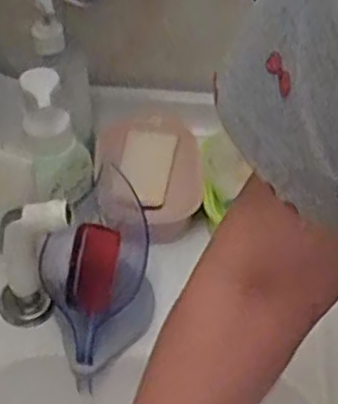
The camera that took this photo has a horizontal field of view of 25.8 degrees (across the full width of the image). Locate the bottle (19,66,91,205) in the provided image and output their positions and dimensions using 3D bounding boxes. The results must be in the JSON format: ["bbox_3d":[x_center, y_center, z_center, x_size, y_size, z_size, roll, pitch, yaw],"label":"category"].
[{"bbox_3d":[-0.102,-0.061,0.675,0.058,0.119,0.048,-7,46,-7],"label":"bottle"}]

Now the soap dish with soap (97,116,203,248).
[{"bbox_3d":[-0.020,-0.029,0.759,0.108,0.030,0.164,-2,45,-3],"label":"soap dish with soap"}]

